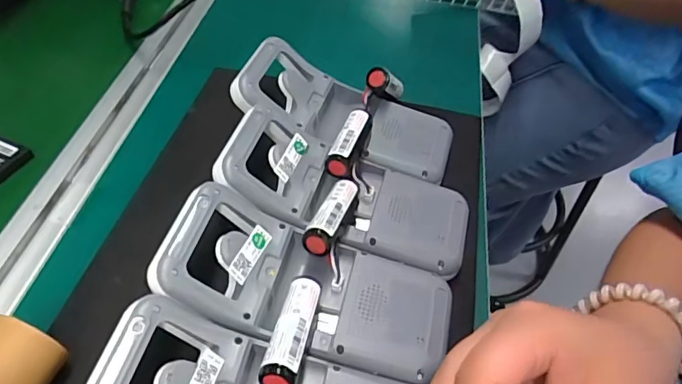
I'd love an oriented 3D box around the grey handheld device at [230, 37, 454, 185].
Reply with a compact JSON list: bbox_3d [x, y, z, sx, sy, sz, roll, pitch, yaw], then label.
[{"bbox_3d":[0.003,-0.057,0.394,0.169,0.040,0.087,24,51,-2],"label":"grey handheld device"}]

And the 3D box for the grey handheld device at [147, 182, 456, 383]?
[{"bbox_3d":[-0.019,0.055,0.295,0.166,0.030,0.075,21,49,-5],"label":"grey handheld device"}]

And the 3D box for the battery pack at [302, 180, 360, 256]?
[{"bbox_3d":[-0.003,0.017,0.319,0.020,0.021,0.063,15,36,15],"label":"battery pack"}]

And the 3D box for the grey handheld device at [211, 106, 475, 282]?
[{"bbox_3d":[0.004,0.000,0.342,0.167,0.027,0.076,22,49,-5],"label":"grey handheld device"}]

